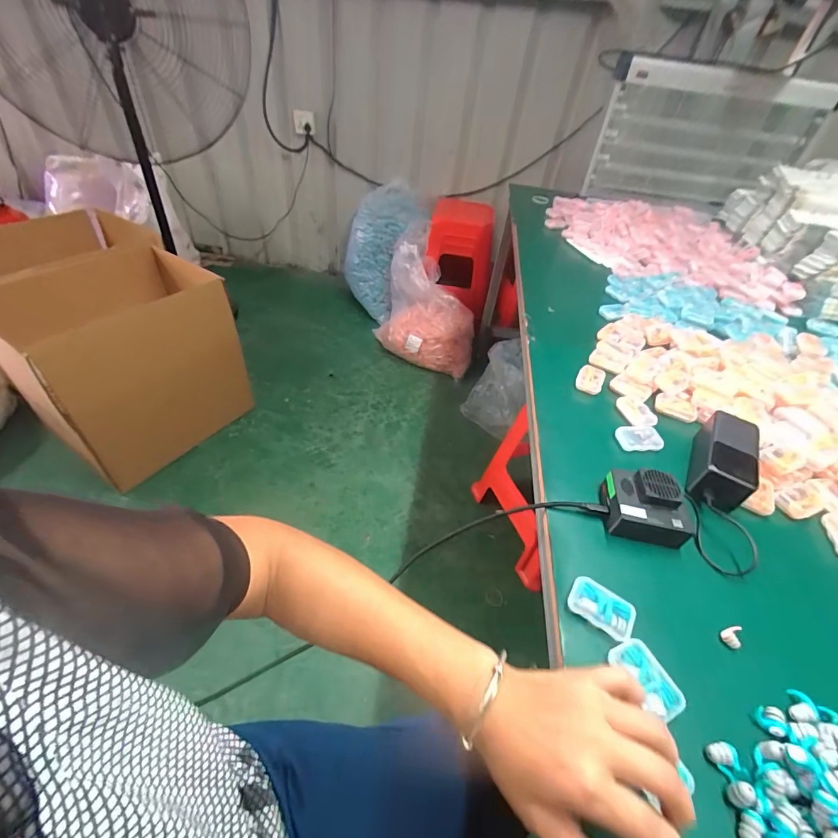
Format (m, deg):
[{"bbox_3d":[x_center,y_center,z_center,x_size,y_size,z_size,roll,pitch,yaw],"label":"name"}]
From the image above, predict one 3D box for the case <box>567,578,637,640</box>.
[{"bbox_3d":[0.166,0.173,0.368,0.056,0.018,0.035,29,47,20],"label":"case"}]

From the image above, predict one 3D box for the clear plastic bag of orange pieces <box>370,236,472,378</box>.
[{"bbox_3d":[0.040,-0.484,1.823,0.452,0.398,0.423,12,44,3],"label":"clear plastic bag of orange pieces"}]

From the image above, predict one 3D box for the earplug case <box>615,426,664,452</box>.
[{"bbox_3d":[0.296,0.026,0.542,0.058,0.011,0.039,1,44,-8],"label":"earplug case"}]

